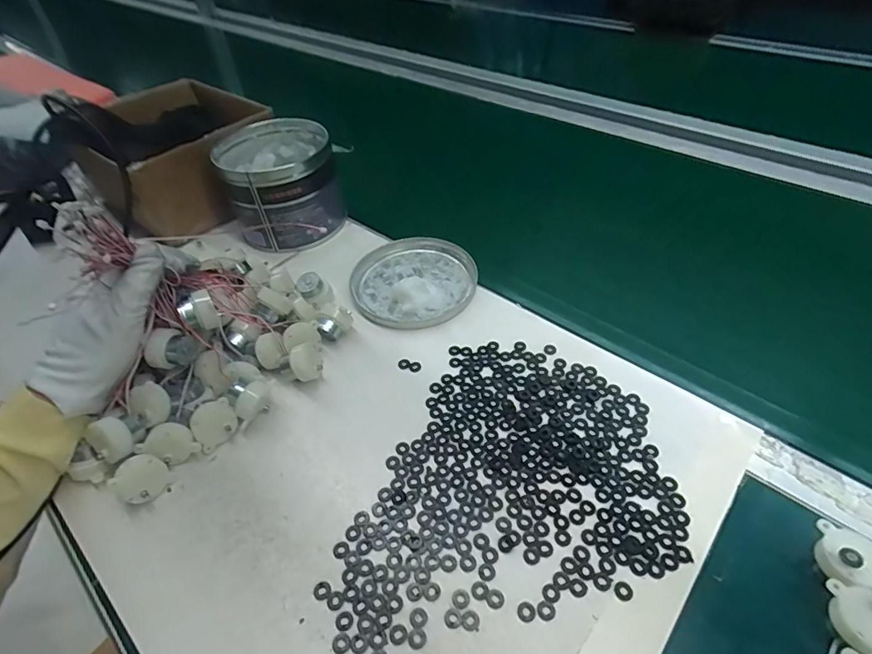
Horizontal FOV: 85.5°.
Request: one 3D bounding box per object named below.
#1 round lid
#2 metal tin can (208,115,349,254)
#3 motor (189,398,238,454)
[{"bbox_3d":[-0.023,-0.052,0.498,0.128,0.015,0.131,-2,46,2],"label":"round lid"},{"bbox_3d":[-0.182,-0.170,0.567,0.122,0.104,0.134,-21,48,-15],"label":"metal tin can"},{"bbox_3d":[-0.178,0.077,0.379,0.033,0.035,0.018,-35,20,-23],"label":"motor"}]

